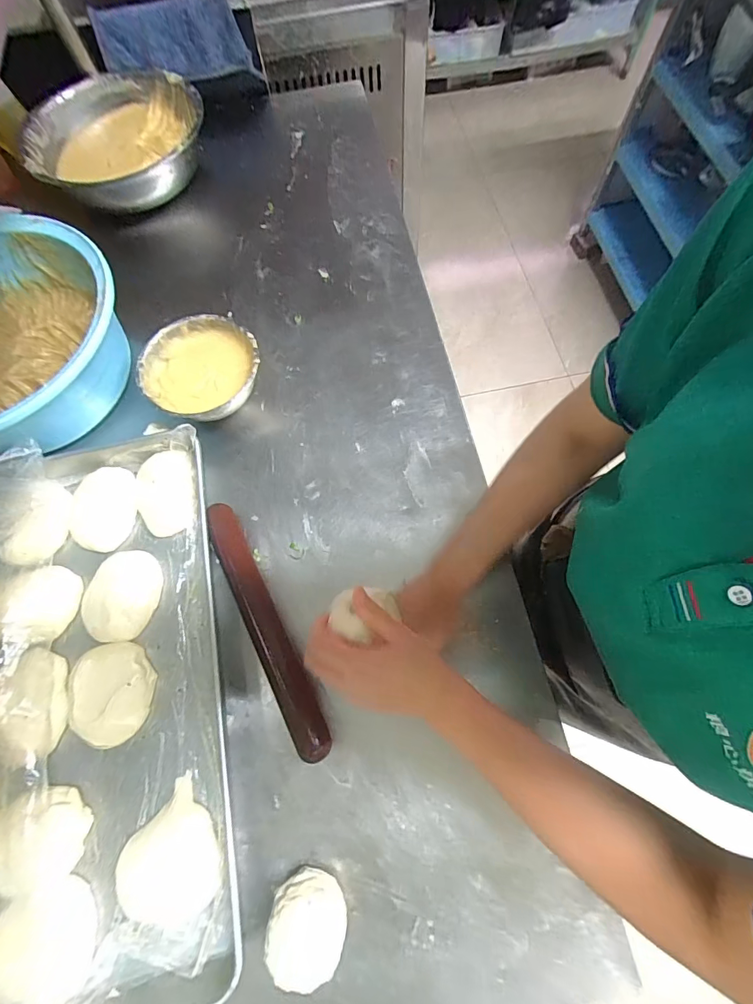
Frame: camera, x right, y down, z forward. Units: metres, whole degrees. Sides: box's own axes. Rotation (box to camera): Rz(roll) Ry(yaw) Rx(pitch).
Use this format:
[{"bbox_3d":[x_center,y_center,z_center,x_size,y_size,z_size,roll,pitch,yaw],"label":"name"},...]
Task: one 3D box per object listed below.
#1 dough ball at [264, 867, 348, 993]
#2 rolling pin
[{"bbox_3d":[-0.065,0.405,0.400,0.070,0.045,0.075,-1,69,2],"label":"dough ball"},{"bbox_3d":[-0.138,0.144,0.504,0.042,0.031,0.315,-28,71,-8],"label":"rolling pin"}]

